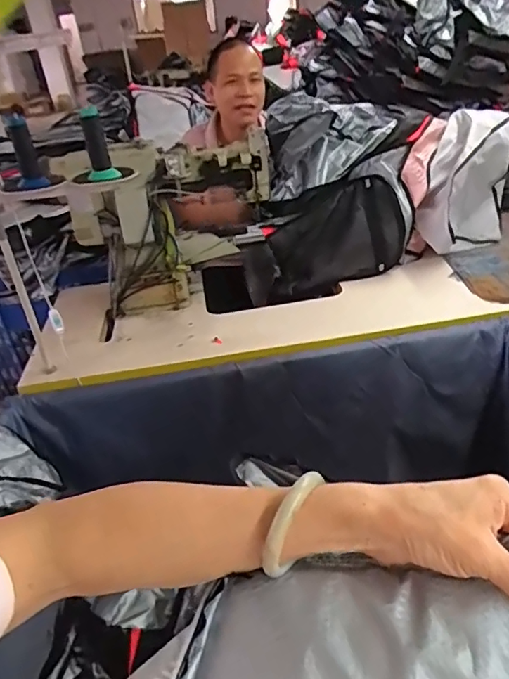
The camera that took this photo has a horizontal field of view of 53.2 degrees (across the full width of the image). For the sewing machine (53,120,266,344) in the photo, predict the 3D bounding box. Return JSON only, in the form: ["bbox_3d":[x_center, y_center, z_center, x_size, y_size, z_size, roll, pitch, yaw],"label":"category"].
[{"bbox_3d":[-0.222,-0.308,1.372,0.506,0.417,0.229,-22,35,-23],"label":"sewing machine"}]

